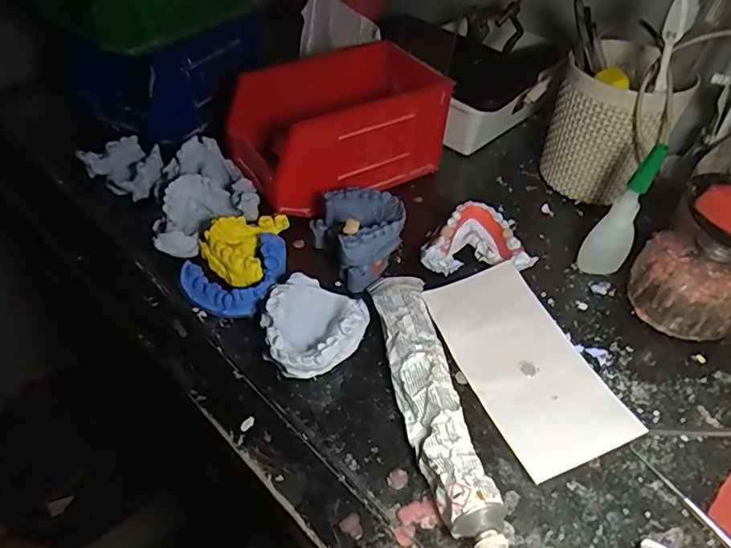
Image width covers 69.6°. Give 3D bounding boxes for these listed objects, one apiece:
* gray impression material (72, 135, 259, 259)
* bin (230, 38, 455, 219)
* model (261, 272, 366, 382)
[{"bbox_3d":[-0.153,-0.072,0.432,0.094,0.034,0.144,-31,55,-29],"label":"gray impression material"},{"bbox_3d":[-0.024,-0.126,0.455,0.173,0.084,0.098,-25,54,-20],"label":"bin"},{"bbox_3d":[-0.035,0.035,0.336,0.058,0.029,0.065,22,49,16],"label":"model"}]

